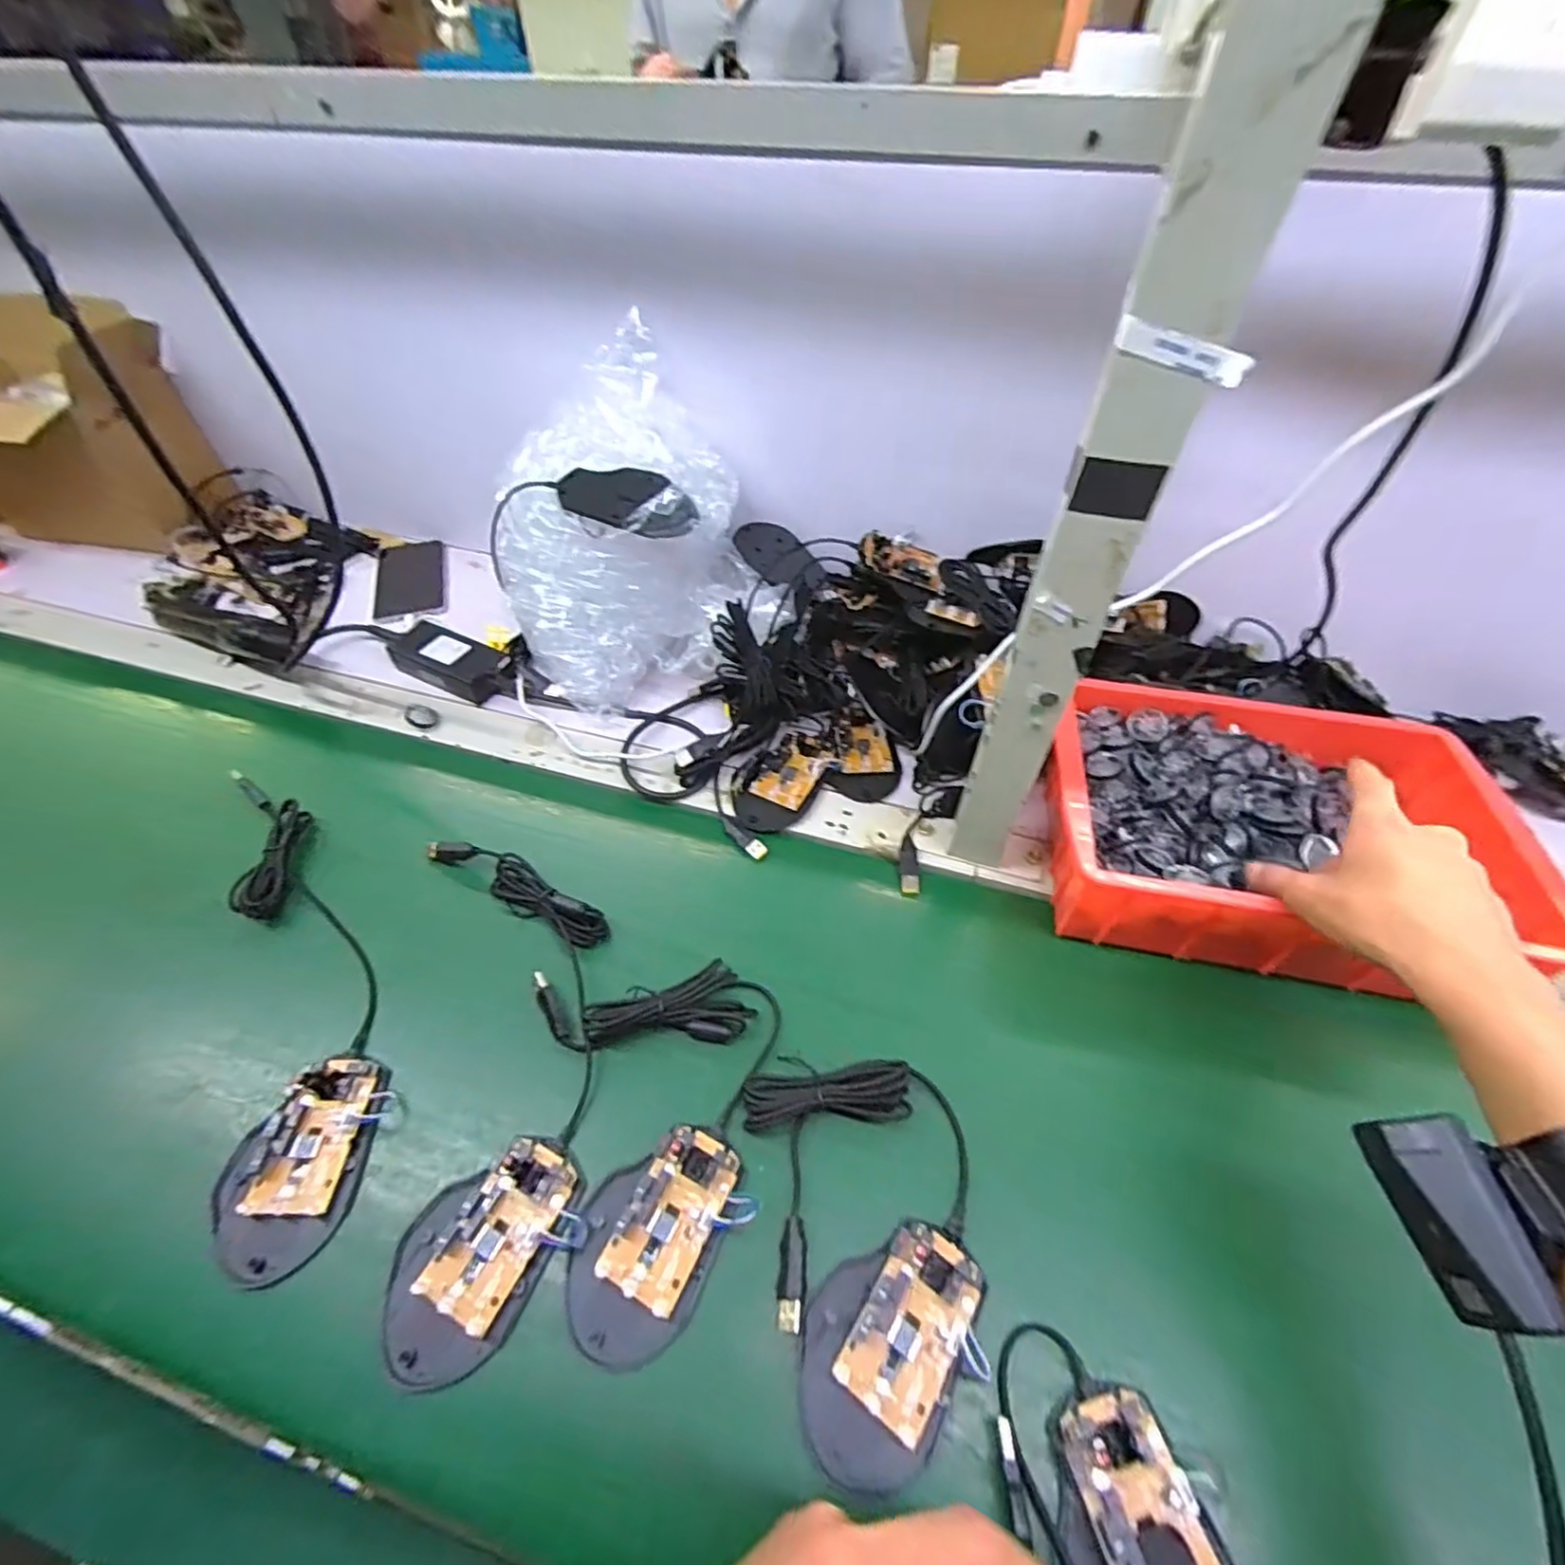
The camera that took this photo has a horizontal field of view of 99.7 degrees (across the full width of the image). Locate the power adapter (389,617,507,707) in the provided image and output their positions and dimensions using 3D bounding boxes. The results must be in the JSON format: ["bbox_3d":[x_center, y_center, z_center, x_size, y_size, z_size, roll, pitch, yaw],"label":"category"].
[{"bbox_3d":[-0.326,-0.120,0.644,0.122,0.031,0.051,23,55,18],"label":"power adapter"}]

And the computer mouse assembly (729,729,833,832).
[{"bbox_3d":[-0.001,-0.005,0.559,0.066,0.015,0.102,25,56,19],"label":"computer mouse assembly"}]

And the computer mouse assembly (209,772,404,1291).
[{"bbox_3d":[-0.323,0.128,0.443,0.089,0.020,0.348,-20,54,-14],"label":"computer mouse assembly"}]

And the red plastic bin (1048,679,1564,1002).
[{"bbox_3d":[0.340,0.026,0.476,0.288,0.074,0.202,6,52,6],"label":"red plastic bin"}]

